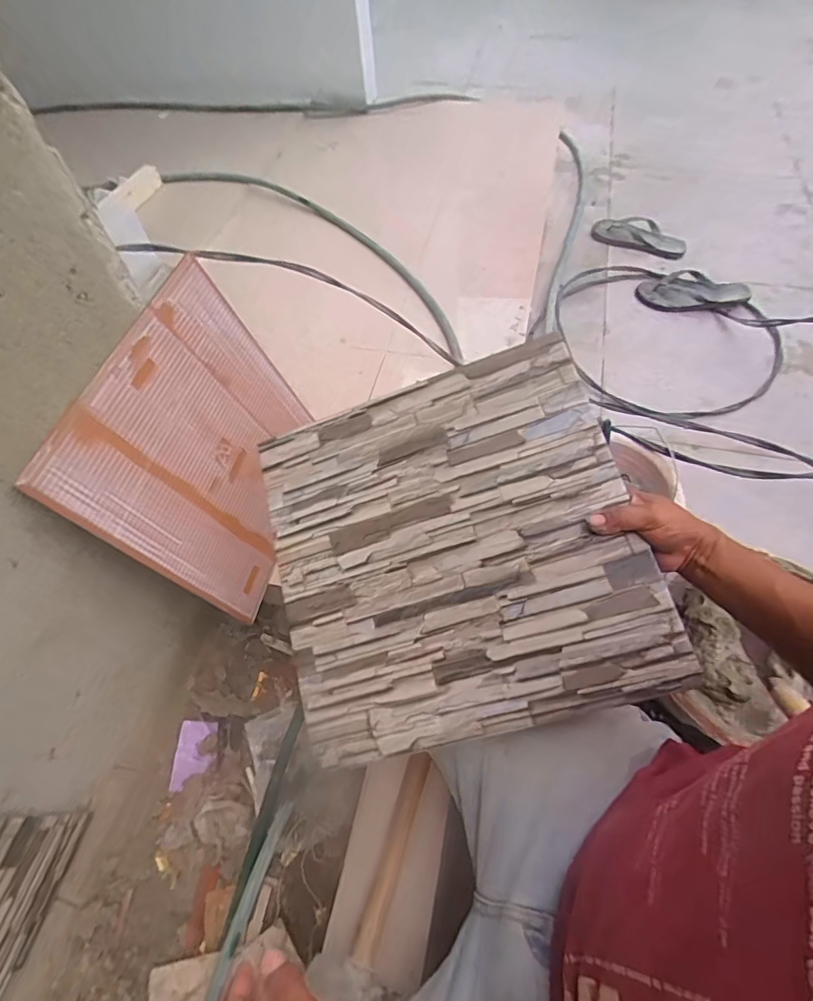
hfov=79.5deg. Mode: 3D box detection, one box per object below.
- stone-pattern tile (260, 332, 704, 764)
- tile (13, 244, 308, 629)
[{"bbox_3d":[0.041,0.045,0.537,0.390,0.005,0.385,-17,73,10],"label":"stone-pattern tile"},{"bbox_3d":[-0.276,-0.076,0.720,0.012,0.376,0.386,0,57,27],"label":"tile"}]

